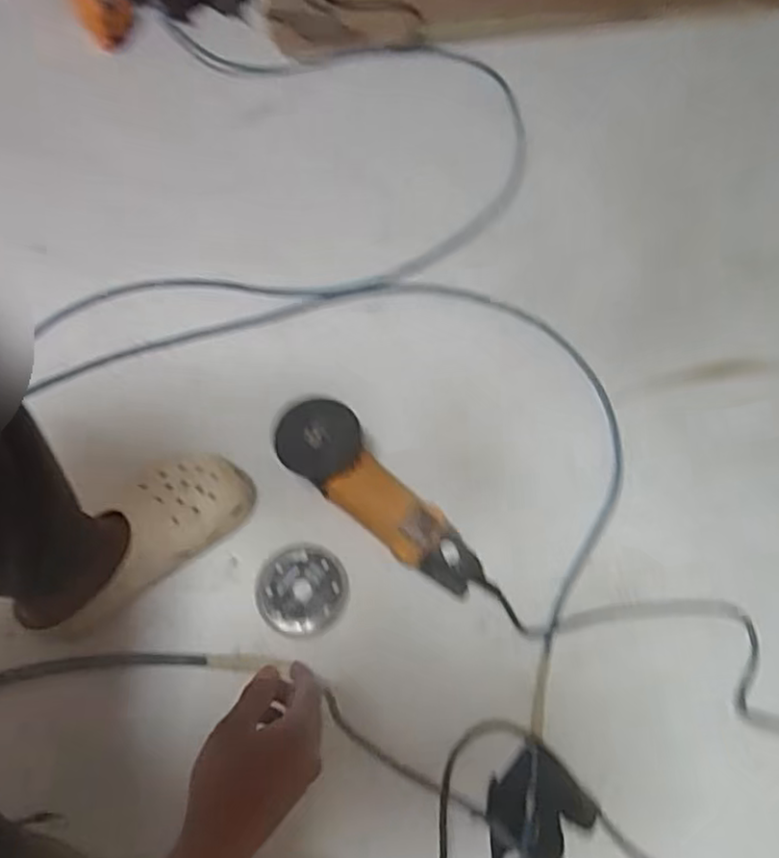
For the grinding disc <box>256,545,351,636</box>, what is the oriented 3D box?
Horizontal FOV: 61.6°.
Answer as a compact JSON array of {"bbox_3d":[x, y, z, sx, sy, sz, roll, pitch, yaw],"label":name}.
[{"bbox_3d":[-0.095,0.174,0.711,0.097,0.011,0.094,1,66,-1],"label":"grinding disc"}]

